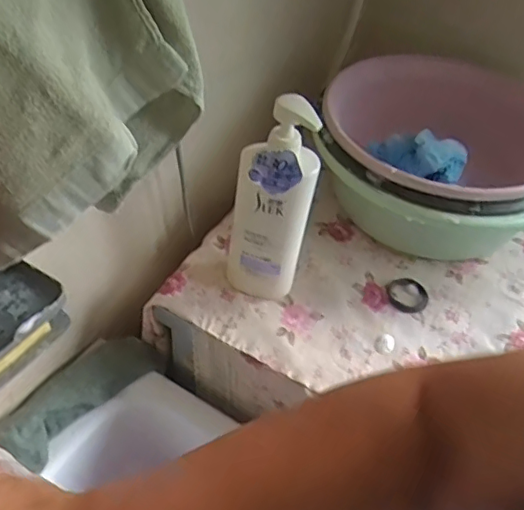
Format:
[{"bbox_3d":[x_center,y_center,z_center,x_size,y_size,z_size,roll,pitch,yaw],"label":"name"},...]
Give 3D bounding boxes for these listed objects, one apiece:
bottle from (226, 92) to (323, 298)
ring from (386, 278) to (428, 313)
[{"bbox_3d":[0.010,-0.053,0.641,0.090,0.266,0.047,6,46,0],"label":"bottle"},{"bbox_3d":[0.194,0.054,0.749,0.054,0.006,0.059,3,46,-3],"label":"ring"}]

